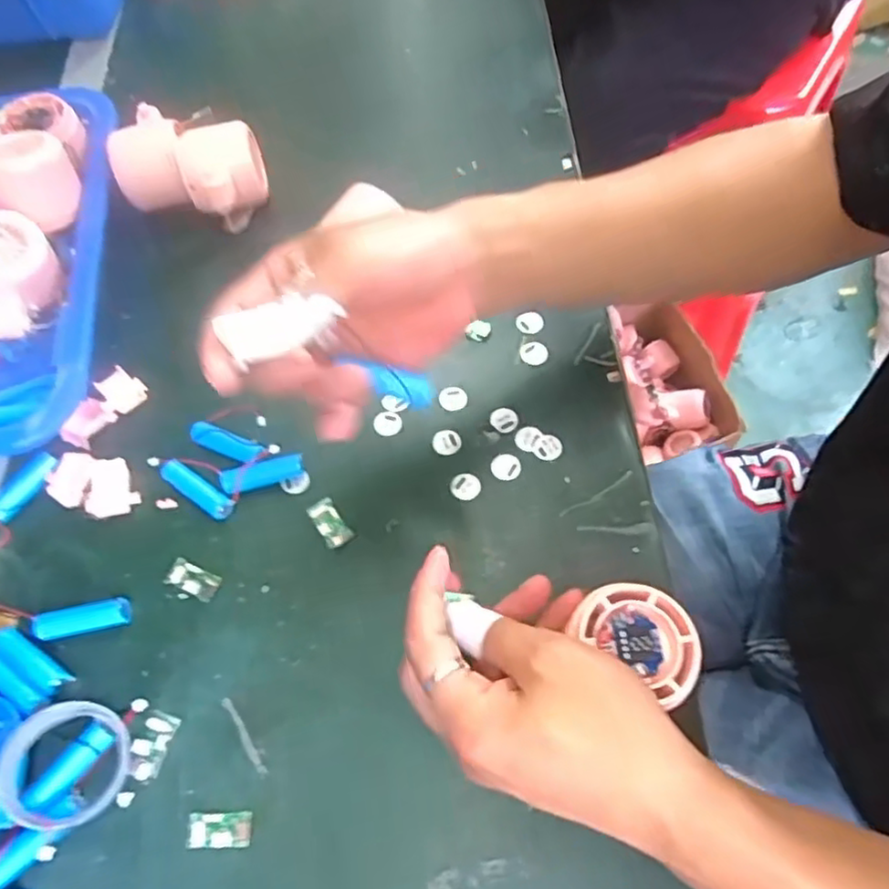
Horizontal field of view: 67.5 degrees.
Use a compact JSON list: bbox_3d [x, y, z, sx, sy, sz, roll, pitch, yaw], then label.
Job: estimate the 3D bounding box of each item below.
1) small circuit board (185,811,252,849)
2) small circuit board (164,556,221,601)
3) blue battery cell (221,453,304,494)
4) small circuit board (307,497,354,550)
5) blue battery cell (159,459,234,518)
[{"bbox_3d":[-0.111,0.189,0.325,0.031,0.004,0.016,-4,64,5],"label":"small circuit board"},{"bbox_3d":[-0.148,0.080,0.387,0.031,0.004,0.019,22,68,16],"label":"small circuit board"},{"bbox_3d":[-0.112,0.018,0.406,0.051,0.011,0.014,-14,63,0],"label":"blue battery cell"},{"bbox_3d":[-0.068,0.047,0.395,0.016,0.004,0.031,-35,65,-11],"label":"small circuit board"},{"bbox_3d":[-0.155,0.025,0.407,0.059,0.016,0.013,31,71,19],"label":"blue battery cell"}]

